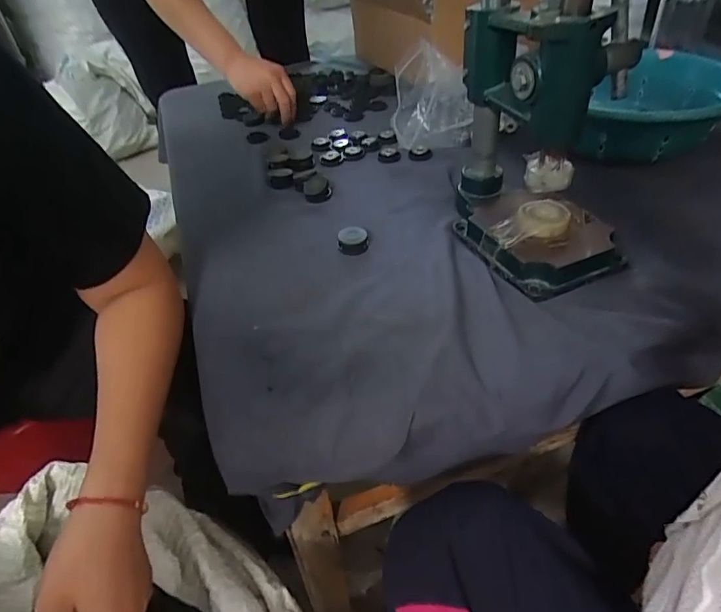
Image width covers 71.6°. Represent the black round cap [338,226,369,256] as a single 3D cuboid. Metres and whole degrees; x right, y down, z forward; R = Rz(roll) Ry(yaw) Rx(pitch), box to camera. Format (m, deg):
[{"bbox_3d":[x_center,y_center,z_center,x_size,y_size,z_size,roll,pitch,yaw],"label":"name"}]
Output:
[{"bbox_3d":[-0.008,-0.072,0.538,0.032,0.015,0.034,-4,39,3],"label":"black round cap"}]

